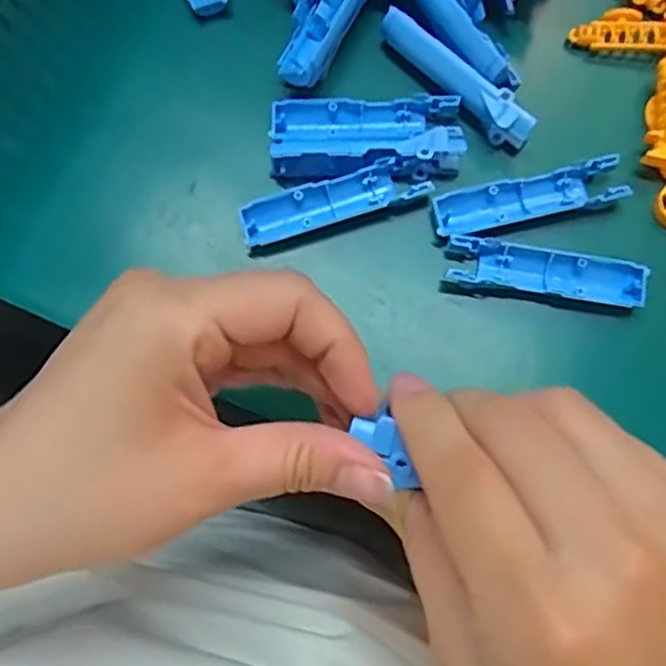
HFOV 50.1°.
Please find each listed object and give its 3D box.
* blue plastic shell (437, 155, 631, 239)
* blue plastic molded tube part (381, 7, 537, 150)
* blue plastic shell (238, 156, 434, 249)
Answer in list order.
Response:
[{"bbox_3d":[0.080,-0.055,0.290,0.077,0.007,0.019,-11,76,-3],"label":"blue plastic shell"},{"bbox_3d":[0.051,-0.106,0.299,0.077,0.013,0.013,43,79,9],"label":"blue plastic molded tube part"},{"bbox_3d":[0.000,-0.054,0.291,0.076,0.007,0.018,-16,77,-4],"label":"blue plastic shell"}]

